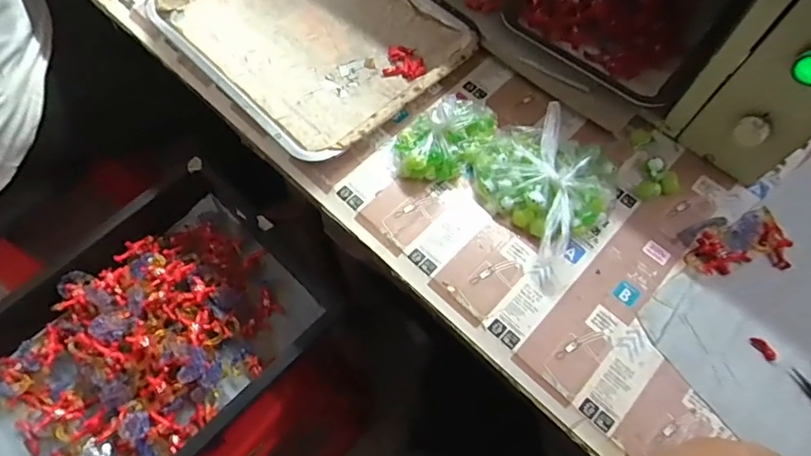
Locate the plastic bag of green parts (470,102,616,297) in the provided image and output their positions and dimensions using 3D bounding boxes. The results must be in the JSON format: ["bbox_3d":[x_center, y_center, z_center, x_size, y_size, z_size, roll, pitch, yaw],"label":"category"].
[{"bbox_3d":[0.129,-0.039,0.476,0.134,0.042,0.147,37,69,14],"label":"plastic bag of green parts"}]

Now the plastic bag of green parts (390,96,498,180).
[{"bbox_3d":[0.038,-0.096,0.491,0.069,0.050,0.114,41,70,15],"label":"plastic bag of green parts"}]

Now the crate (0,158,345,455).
[{"bbox_3d":[-0.346,0.163,0.622,0.318,0.085,0.423,41,72,17],"label":"crate"}]

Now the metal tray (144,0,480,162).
[{"bbox_3d":[-0.105,-0.229,0.569,0.257,0.030,0.309,-42,73,-19],"label":"metal tray"}]

